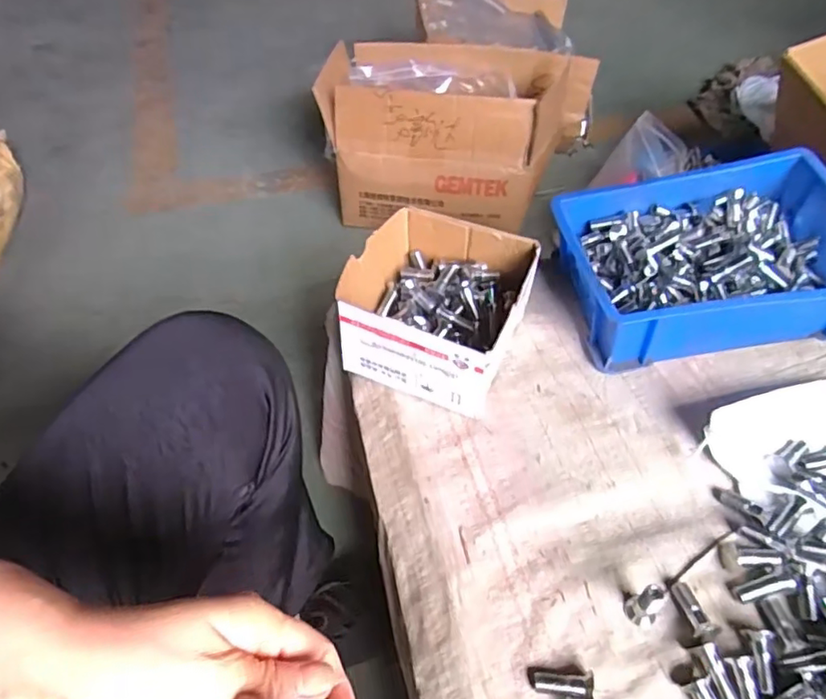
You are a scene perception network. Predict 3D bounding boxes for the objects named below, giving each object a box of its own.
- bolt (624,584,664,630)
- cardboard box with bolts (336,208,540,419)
[{"bbox_3d":[0.147,0.161,0.378,0.014,0.033,0.019,-36,55,-27],"label":"bolt"},{"bbox_3d":[0.022,-0.036,0.528,0.145,0.089,0.148,19,51,17],"label":"cardboard box with bolts"}]

